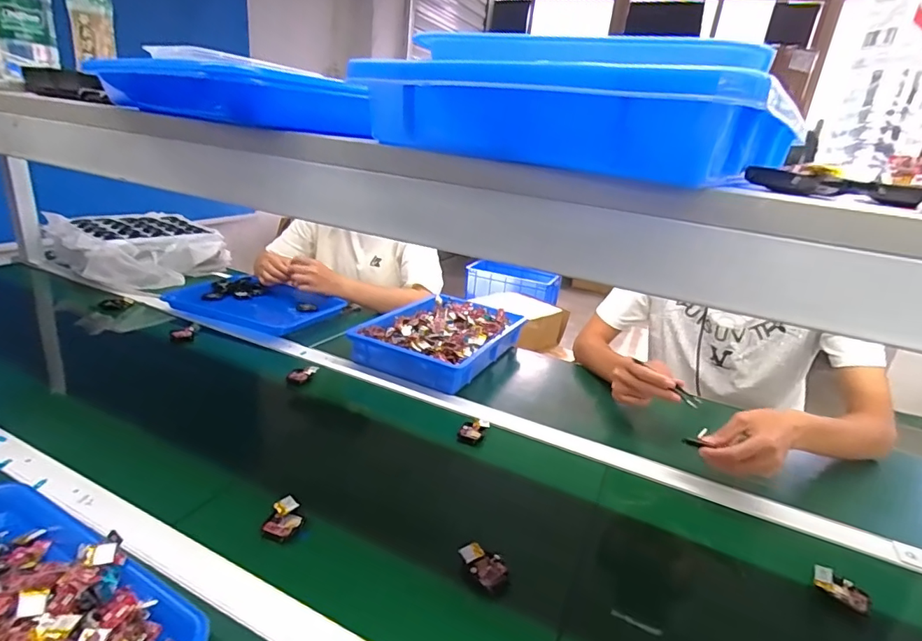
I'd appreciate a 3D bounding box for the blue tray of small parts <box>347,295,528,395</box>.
[{"bbox_3d":[-0.037,0.027,1.044,0.244,0.069,0.346,16,23,23],"label":"blue tray of small parts"}]

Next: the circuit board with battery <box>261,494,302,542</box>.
[{"bbox_3d":[-0.198,0.222,0.557,0.034,0.014,0.055,8,21,3],"label":"circuit board with battery"}]

